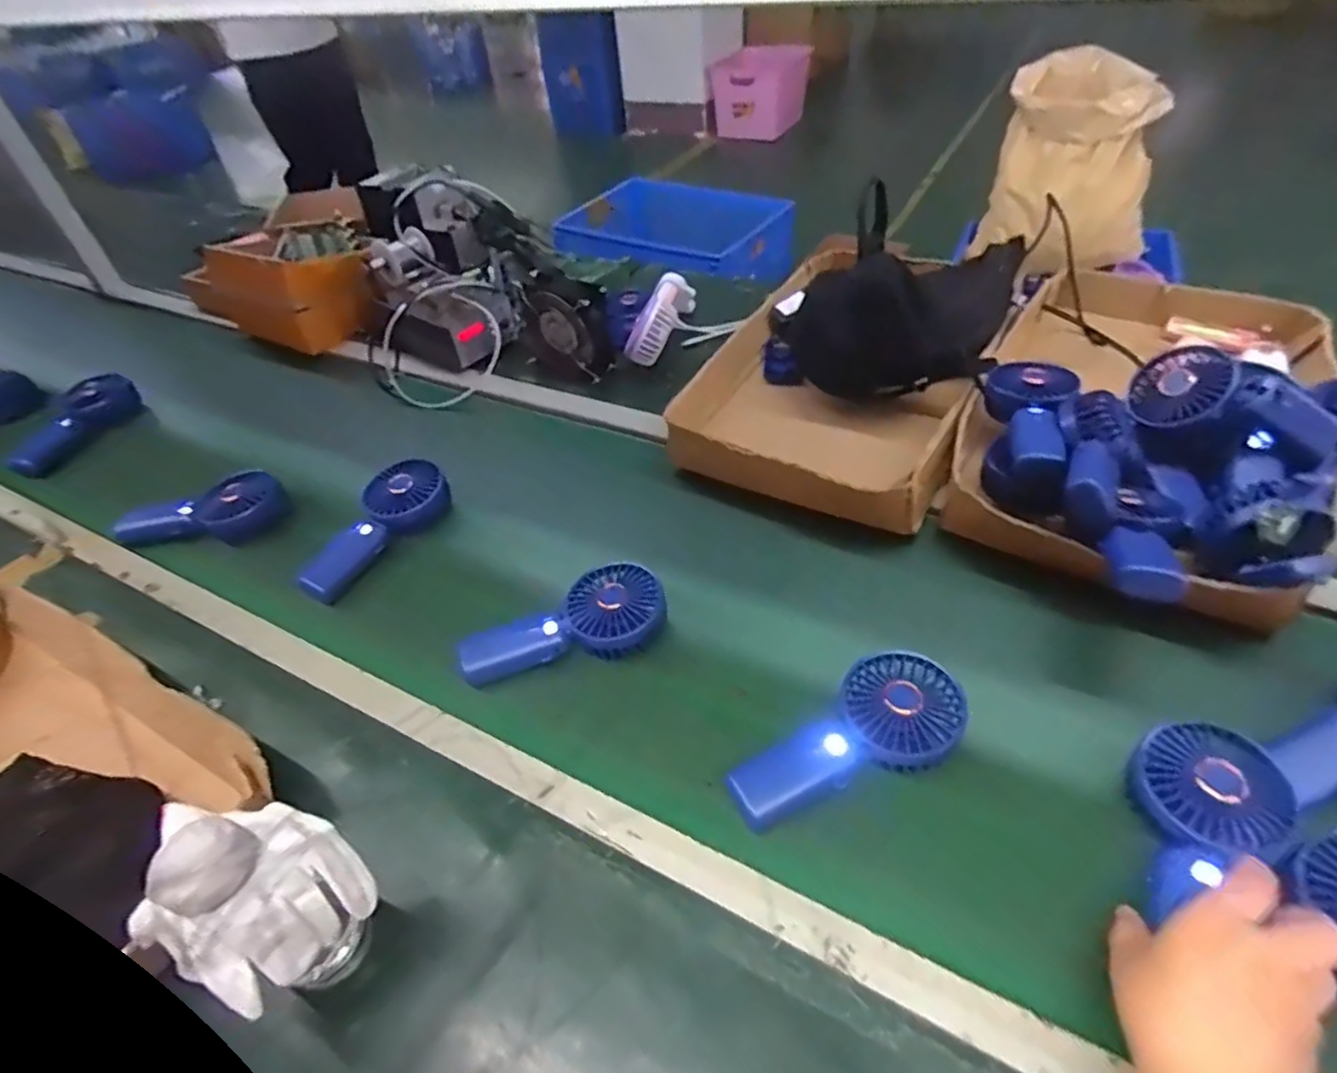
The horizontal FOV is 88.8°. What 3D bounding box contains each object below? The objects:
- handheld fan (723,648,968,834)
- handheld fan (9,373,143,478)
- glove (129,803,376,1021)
[{"bbox_3d":[0.129,0.154,0.503,0.188,0.036,0.088,-24,47,-16],"label":"handheld fan"},{"bbox_3d":[-0.772,-0.146,0.889,0.085,0.047,0.161,26,67,29],"label":"handheld fan"},{"bbox_3d":[-0.233,0.202,0.387,0.070,0.089,0.091,-8,30,41],"label":"glove"}]

